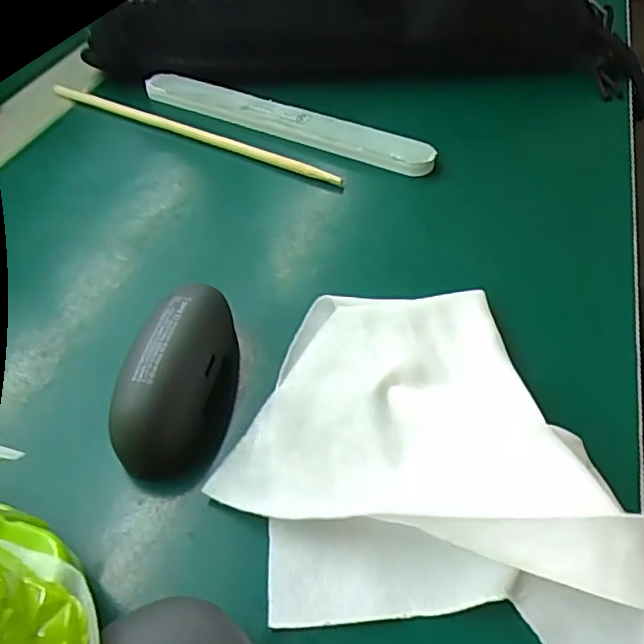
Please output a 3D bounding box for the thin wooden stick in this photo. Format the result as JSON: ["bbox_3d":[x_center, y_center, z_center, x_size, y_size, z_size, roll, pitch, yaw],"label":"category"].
[{"bbox_3d":[-0.073,-0.100,0.317,0.187,0.008,0.005,23,53,22],"label":"thin wooden stick"}]

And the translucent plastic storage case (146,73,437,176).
[{"bbox_3d":[-0.021,-0.107,0.316,0.169,0.011,0.018,22,53,21],"label":"translucent plastic storage case"}]

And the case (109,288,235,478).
[{"bbox_3d":[-0.046,0.016,0.196,0.026,0.030,0.064,6,49,9],"label":"case"}]

